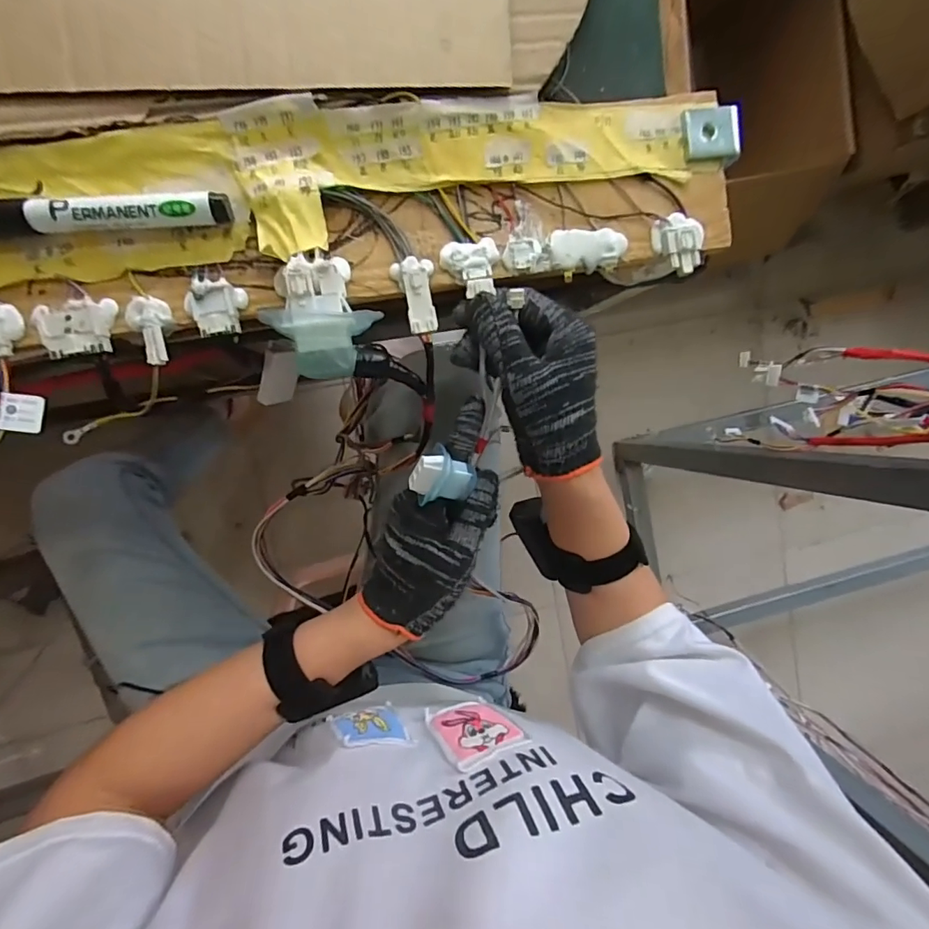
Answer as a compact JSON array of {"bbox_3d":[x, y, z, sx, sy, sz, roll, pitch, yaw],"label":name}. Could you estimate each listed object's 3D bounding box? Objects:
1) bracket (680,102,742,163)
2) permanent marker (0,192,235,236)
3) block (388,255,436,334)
[{"bbox_3d":[0.162,-0.217,0.323,0.040,0.007,0.033,-11,98,-6],"label":"bracket"},{"bbox_3d":[-0.196,-0.134,0.266,0.131,0.016,0.016,-7,97,-7],"label":"permanent marker"},{"bbox_3d":[-0.029,-0.101,0.297,0.024,0.009,0.044,-11,98,-6],"label":"block"}]

